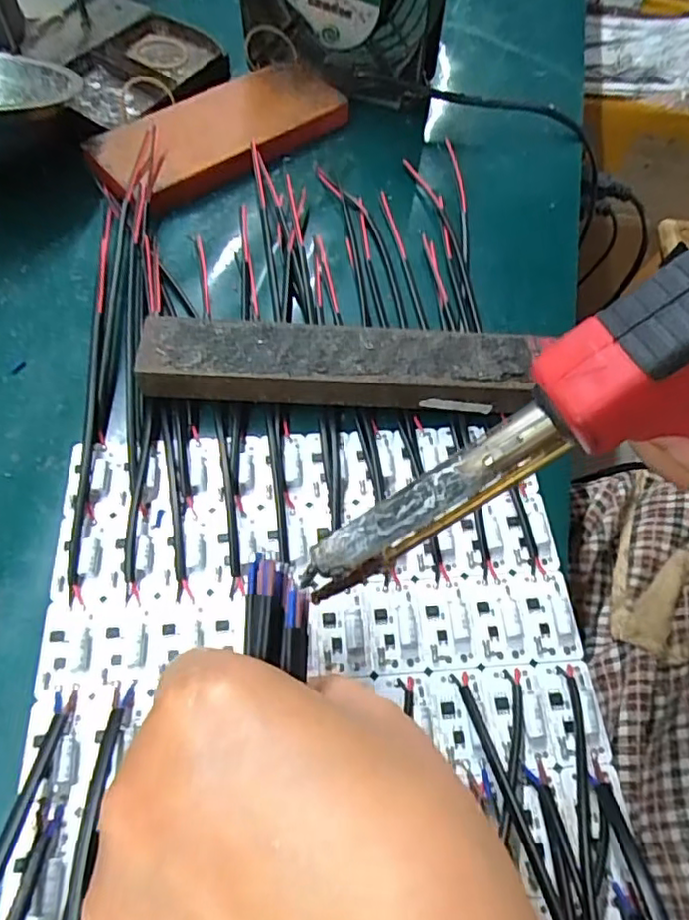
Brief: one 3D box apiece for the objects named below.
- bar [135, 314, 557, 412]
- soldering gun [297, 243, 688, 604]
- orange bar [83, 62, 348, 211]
[{"bbox_3d":[-0.002,-0.040,0.280,0.168,0.026,0.034,4,60,-1],"label":"bar"},{"bbox_3d":[0.064,-0.005,0.183,0.167,0.047,0.040,-33,61,20],"label":"soldering gun"},{"bbox_3d":[-0.073,-0.196,0.370,0.148,0.018,0.063,-35,68,-21],"label":"orange bar"}]

